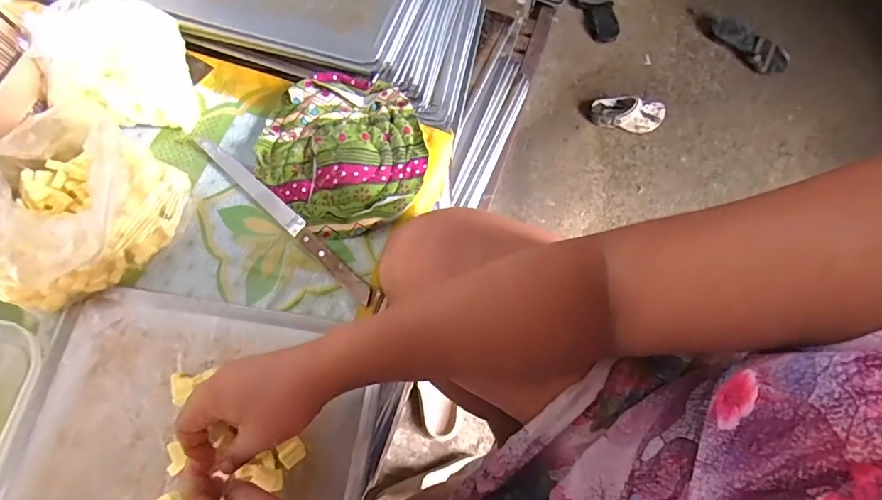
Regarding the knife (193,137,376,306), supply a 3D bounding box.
[{"bbox_3d":[-0.168,-0.039,0.500,0.266,0.014,0.019,42,77,13],"label":"knife"}]

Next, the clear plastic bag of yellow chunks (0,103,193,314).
[{"bbox_3d":[-0.358,-0.048,0.435,0.166,0.147,0.192,16,72,6],"label":"clear plastic bag of yellow chunks"}]

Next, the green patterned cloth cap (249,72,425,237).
[{"bbox_3d":[-0.101,-0.110,0.516,0.172,0.025,0.178,0,71,1],"label":"green patterned cloth cap"}]

